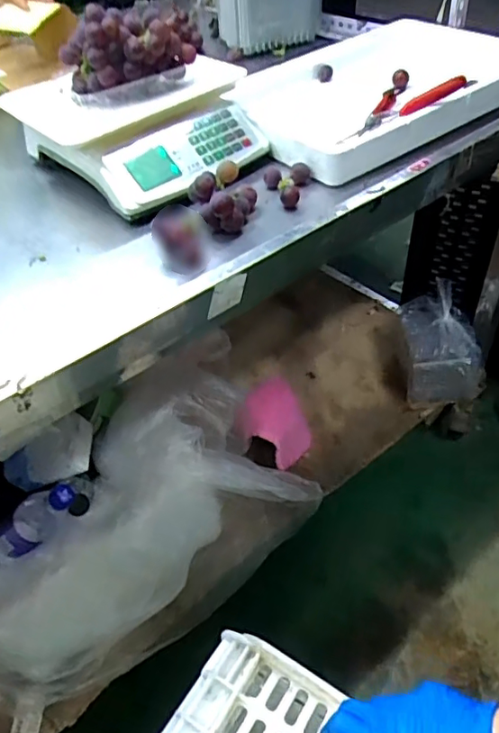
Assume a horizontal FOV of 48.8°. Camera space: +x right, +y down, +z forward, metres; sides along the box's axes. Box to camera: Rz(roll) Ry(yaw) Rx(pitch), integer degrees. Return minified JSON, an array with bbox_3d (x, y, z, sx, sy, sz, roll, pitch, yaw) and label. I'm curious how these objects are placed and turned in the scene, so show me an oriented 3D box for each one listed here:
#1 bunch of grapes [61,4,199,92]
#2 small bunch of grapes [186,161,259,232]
[{"bbox_3d":[-0.165,-0.449,0.761,0.172,0.089,0.094,-28,49,-21],"label":"bunch of grapes"},{"bbox_3d":[-0.032,-0.207,0.667,0.077,0.066,0.058,-5,45,1],"label":"small bunch of grapes"}]

